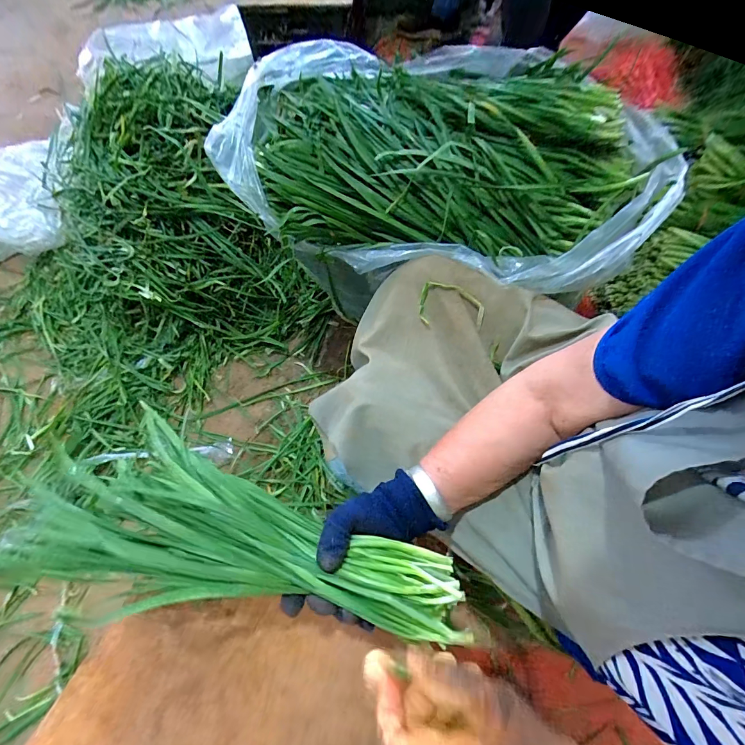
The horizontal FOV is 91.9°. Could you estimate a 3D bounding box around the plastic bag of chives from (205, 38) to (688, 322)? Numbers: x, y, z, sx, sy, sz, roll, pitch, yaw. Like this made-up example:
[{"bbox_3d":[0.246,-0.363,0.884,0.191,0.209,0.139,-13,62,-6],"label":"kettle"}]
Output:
[{"bbox_3d":[0.097,-0.298,0.519,0.587,0.152,0.392,-4,67,2],"label":"plastic bag of chives"}]

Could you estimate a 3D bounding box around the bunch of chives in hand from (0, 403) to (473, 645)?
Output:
[{"bbox_3d":[-0.101,0.144,0.326,0.350,0.077,0.132,13,69,4],"label":"bunch of chives in hand"}]

